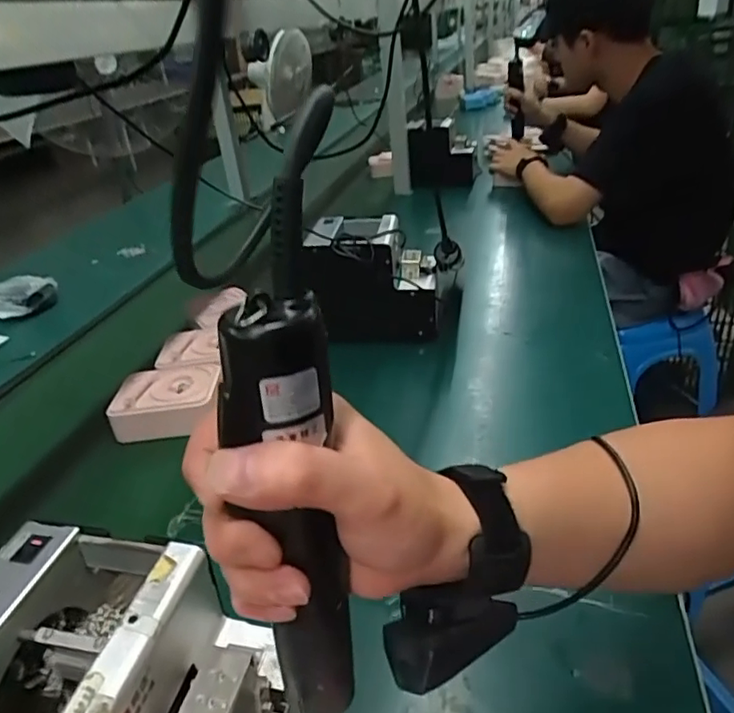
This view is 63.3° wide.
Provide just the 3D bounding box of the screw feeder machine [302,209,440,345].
[{"bbox_3d":[0.010,-0.116,0.860,0.182,0.137,0.131,-1,30,11],"label":"screw feeder machine"}]

